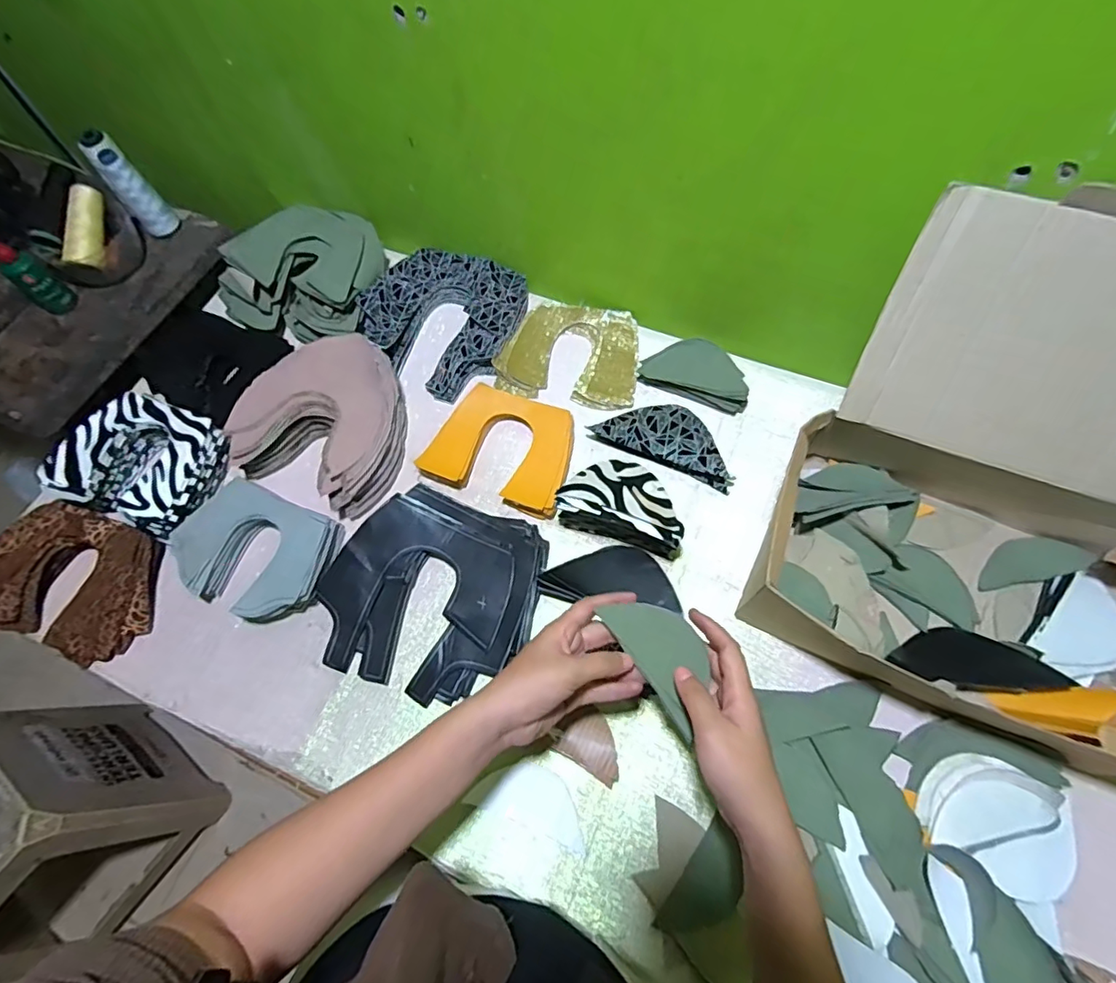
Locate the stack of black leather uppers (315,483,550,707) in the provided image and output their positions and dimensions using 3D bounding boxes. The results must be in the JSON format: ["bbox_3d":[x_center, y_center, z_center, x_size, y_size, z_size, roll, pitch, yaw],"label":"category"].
[{"bbox_3d":[-0.127,0.100,0.552,0.203,0.039,0.189,17,68,10],"label":"stack of black leather uppers"}]

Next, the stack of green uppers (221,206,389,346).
[{"bbox_3d":[-0.313,-0.285,0.696,0.174,0.064,0.186,21,69,12],"label":"stack of green uppers"}]

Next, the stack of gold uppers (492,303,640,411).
[{"bbox_3d":[0.017,-0.169,0.668,0.162,0.015,0.136,11,67,7],"label":"stack of gold uppers"}]

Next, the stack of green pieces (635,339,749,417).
[{"bbox_3d":[0.161,-0.138,0.632,0.122,0.033,0.056,24,69,13],"label":"stack of green pieces"}]

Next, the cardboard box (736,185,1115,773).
[{"bbox_3d":[0.373,0.005,0.437,0.335,0.251,0.320,21,68,12],"label":"cardboard box"}]

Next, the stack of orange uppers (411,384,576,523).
[{"bbox_3d":[-0.059,-0.049,0.607,0.153,0.023,0.120,20,68,11],"label":"stack of orange uppers"}]

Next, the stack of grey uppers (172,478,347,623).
[{"bbox_3d":[-0.315,0.063,0.574,0.161,0.035,0.121,20,68,11],"label":"stack of grey uppers"}]

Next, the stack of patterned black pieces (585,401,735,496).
[{"bbox_3d":[0.121,-0.063,0.611,0.156,0.017,0.075,20,68,11],"label":"stack of patterned black pieces"}]

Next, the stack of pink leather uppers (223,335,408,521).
[{"bbox_3d":[-0.256,-0.082,0.623,0.176,0.057,0.178,21,68,12],"label":"stack of pink leather uppers"}]

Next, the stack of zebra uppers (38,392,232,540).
[{"bbox_3d":[-0.451,-0.032,0.611,0.157,0.054,0.137,19,68,11],"label":"stack of zebra uppers"}]

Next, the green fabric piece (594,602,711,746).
[{"bbox_3d":[0.085,0.125,0.423,0.052,0.004,0.103,-32,70,-11],"label":"green fabric piece"}]

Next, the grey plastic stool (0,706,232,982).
[{"bbox_3d":[-0.894,0.585,0.967,0.302,0.386,0.296,33,71,16],"label":"grey plastic stool"}]

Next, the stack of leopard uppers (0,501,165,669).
[{"bbox_3d":[-0.504,0.091,0.574,0.176,0.040,0.134,18,68,10],"label":"stack of leopard uppers"}]

